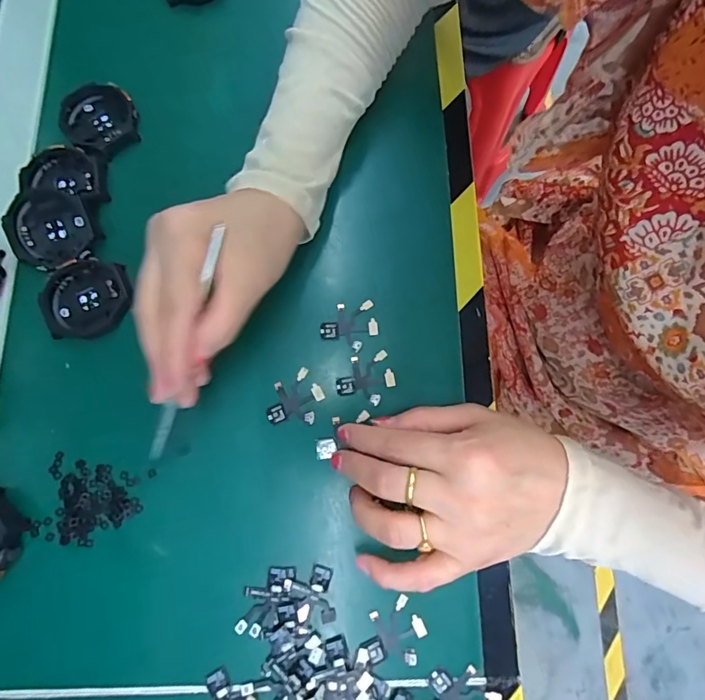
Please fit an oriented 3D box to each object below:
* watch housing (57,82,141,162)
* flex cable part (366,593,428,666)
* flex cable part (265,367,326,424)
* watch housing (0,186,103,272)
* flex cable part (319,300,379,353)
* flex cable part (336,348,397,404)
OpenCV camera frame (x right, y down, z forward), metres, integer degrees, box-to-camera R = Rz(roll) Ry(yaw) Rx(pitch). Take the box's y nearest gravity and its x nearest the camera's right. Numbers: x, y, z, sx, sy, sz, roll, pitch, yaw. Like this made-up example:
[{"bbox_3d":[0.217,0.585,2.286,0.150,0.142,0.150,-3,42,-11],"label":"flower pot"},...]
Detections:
[{"bbox_3d":[-0.172,-0.157,0.309,0.047,0.011,0.052,-37,79,-10],"label":"watch housing"},{"bbox_3d":[0.024,0.151,0.243,0.031,0.004,0.032,2,75,-1],"label":"flex cable part"},{"bbox_3d":[-0.034,0.029,0.272,0.029,0.004,0.036,19,76,4],"label":"flex cable part"},{"bbox_3d":[-0.191,-0.077,0.285,0.051,0.011,0.046,-31,101,-4],"label":"watch housing"},{"bbox_3d":[-0.002,-0.015,0.283,0.035,0.004,0.032,-9,76,-4],"label":"flex cable part"},{"bbox_3d":[0.008,0.018,0.275,0.035,0.004,0.031,-8,76,-3],"label":"flex cable part"}]

